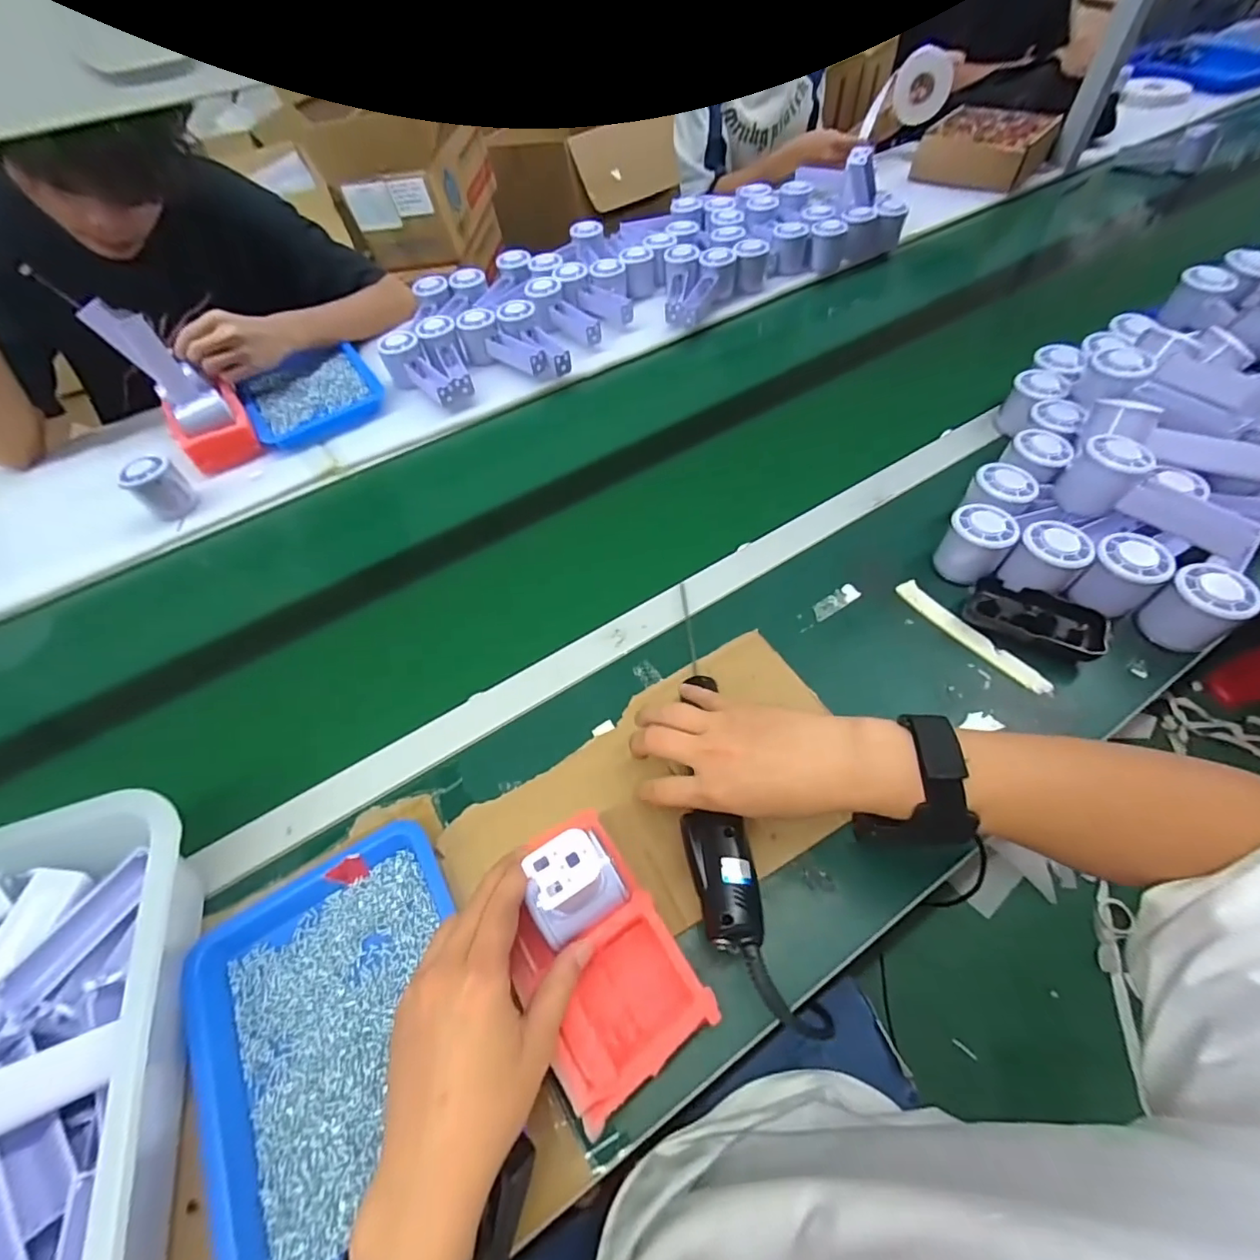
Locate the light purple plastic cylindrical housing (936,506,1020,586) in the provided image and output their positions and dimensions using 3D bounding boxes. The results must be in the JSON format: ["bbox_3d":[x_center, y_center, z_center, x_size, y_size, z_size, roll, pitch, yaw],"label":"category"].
[{"bbox_3d":[0.329,-0.078,0.525,0.054,0.059,0.057,-2,55,3],"label":"light purple plastic cylindrical housing"}]

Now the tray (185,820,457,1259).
[{"bbox_3d":[-0.184,0.263,0.360,0.170,0.031,0.218,-27,58,-14],"label":"tray"}]

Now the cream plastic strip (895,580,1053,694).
[{"bbox_3d":[0.317,0.004,0.510,0.021,0.008,0.151,-31,58,-16],"label":"cream plastic strip"}]

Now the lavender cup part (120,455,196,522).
[{"bbox_3d":[-0.570,-0.171,0.665,0.052,0.064,0.054,-40,61,-21],"label":"lavender cup part"}]

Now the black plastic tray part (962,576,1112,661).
[{"bbox_3d":[0.365,-0.008,0.494,0.105,0.030,0.060,33,64,24],"label":"black plastic tray part"}]

